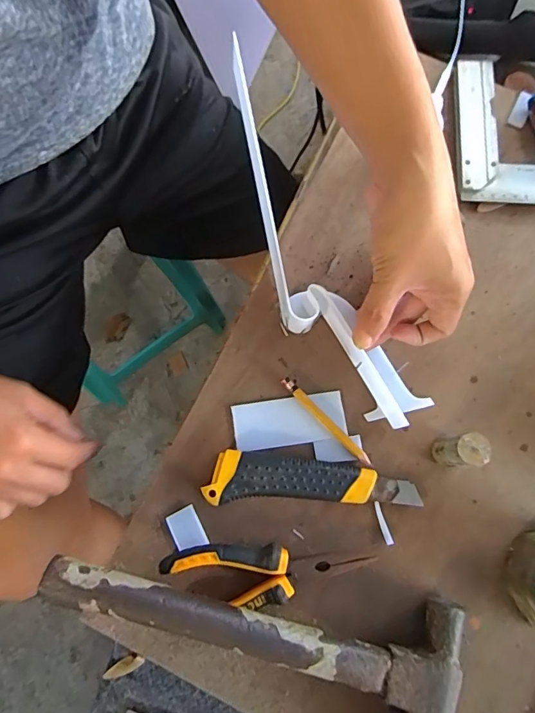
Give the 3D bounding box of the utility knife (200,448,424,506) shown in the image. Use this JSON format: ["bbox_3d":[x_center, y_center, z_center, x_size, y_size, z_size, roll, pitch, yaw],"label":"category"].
[{"bbox_3d":[0.035,0.096,0.369,0.164,0.019,0.038,1,76,-1],"label":"utility knife"}]

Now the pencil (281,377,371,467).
[{"bbox_3d":[0.047,0.054,0.385,0.010,0.007,0.096,-41,80,-11],"label":"pencil"}]

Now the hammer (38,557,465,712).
[{"bbox_3d":[-0.009,0.215,0.320,0.291,0.052,0.114,8,76,1],"label":"hammer"}]

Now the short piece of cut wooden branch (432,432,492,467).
[{"bbox_3d":[0.147,0.074,0.360,0.025,0.055,0.023,0,76,-1],"label":"short piece of cut wooden branch"}]

